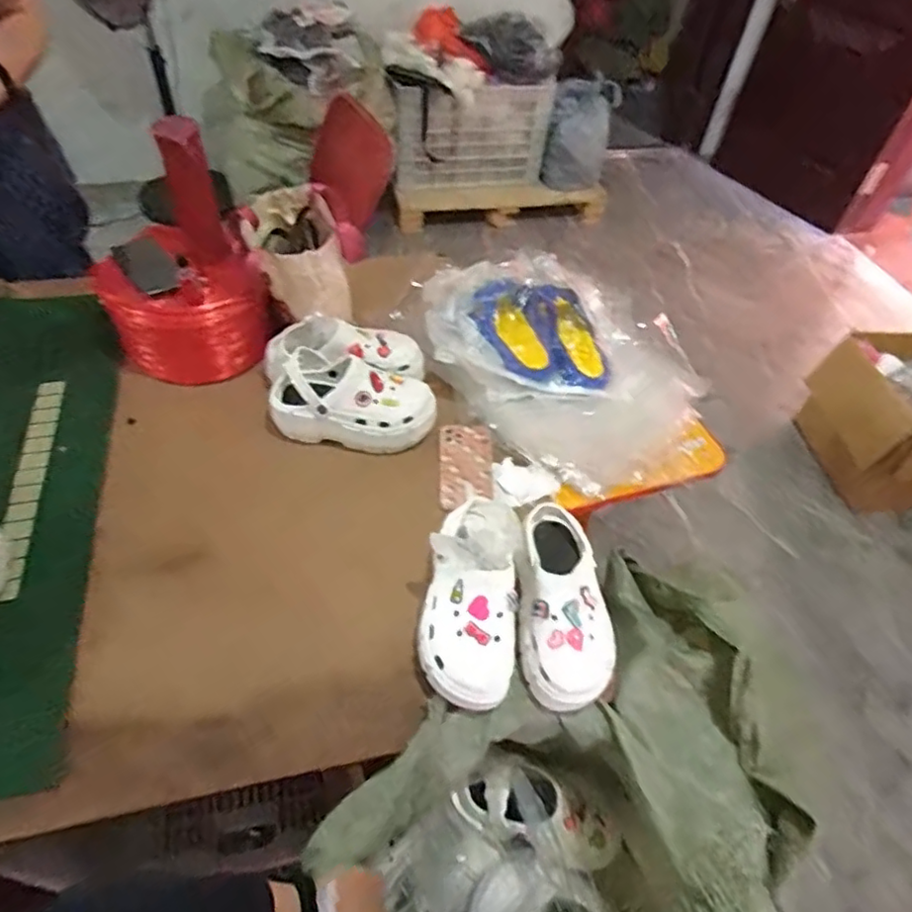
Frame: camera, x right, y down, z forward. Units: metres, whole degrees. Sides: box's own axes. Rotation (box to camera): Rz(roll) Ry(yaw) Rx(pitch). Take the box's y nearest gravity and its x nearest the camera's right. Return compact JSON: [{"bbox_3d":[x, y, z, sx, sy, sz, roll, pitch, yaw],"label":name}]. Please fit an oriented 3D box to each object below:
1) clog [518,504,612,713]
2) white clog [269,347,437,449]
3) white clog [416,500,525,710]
[{"bbox_3d":[0.130,0.180,0.782,0.110,0.100,0.240,3,50,-3],"label":"clog"},{"bbox_3d":[-0.161,-0.080,0.968,0.248,0.104,0.113,15,51,6],"label":"white clog"},{"bbox_3d":[0.018,0.173,0.763,0.113,0.099,0.245,6,74,-1],"label":"white clog"}]

